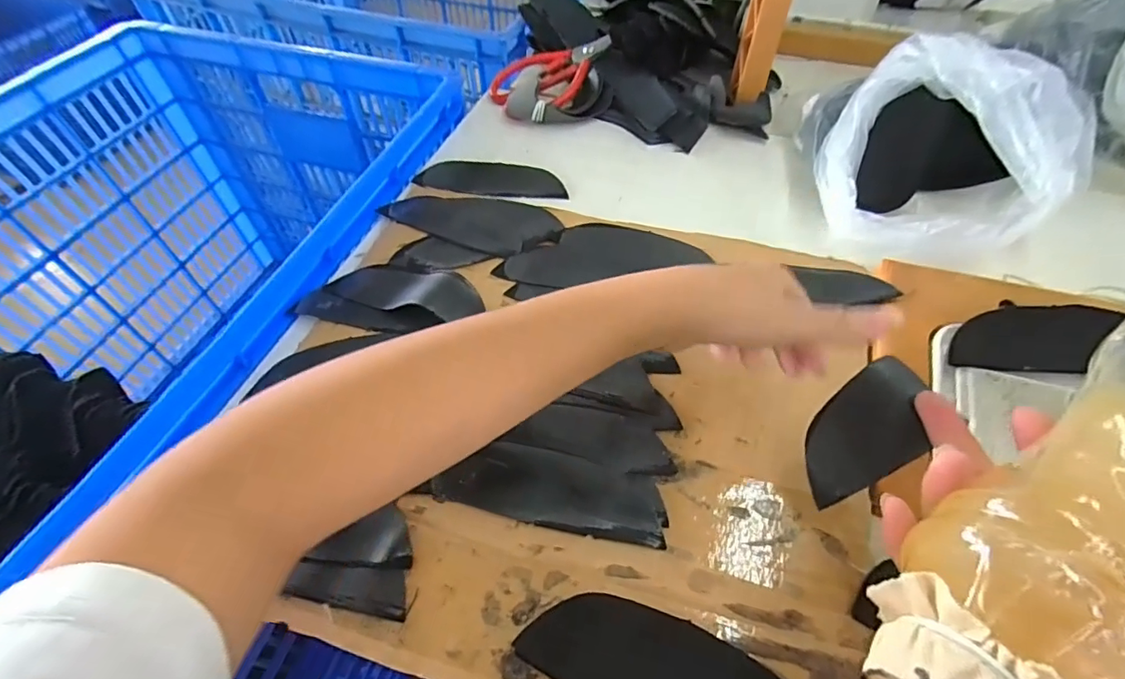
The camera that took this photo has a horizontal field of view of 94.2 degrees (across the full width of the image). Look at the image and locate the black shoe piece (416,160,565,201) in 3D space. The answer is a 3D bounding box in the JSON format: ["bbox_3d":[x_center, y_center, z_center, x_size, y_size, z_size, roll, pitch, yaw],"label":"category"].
[{"bbox_3d":[-0.067,-0.156,0.505,0.140,0.008,0.056,2,53,3],"label":"black shoe piece"}]

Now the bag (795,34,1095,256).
[{"bbox_3d":[0.288,-0.149,0.414,0.145,0.126,0.196,7,54,7],"label":"bag"}]

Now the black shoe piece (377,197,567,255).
[{"bbox_3d":[-0.078,-0.106,0.455,0.154,0.007,0.070,16,55,13],"label":"black shoe piece"}]

